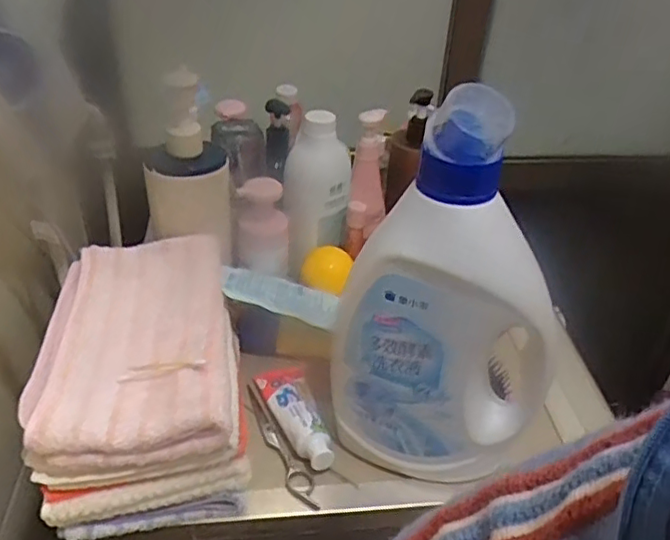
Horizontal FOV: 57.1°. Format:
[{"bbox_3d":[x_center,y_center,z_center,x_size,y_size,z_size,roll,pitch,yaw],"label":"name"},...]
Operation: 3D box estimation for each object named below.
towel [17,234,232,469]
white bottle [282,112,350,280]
[{"bbox_3d":[-0.178,0.056,0.553,0.157,0.029,0.247,-3,38,-9],"label":"towel"},{"bbox_3d":[-0.022,-0.086,0.724,0.071,0.191,0.055,8,11,4],"label":"white bottle"}]

